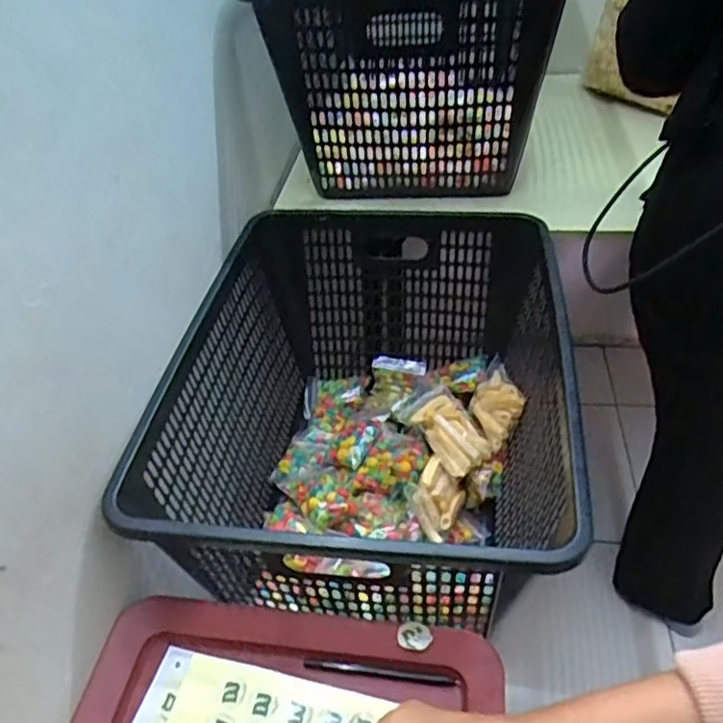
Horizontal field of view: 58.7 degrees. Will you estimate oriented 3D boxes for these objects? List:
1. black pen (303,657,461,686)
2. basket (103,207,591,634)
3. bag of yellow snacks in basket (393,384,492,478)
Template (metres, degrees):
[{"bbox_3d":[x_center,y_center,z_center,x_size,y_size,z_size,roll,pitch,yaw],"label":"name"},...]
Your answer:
[{"bbox_3d":[0.018,0.287,0.597,0.143,0.009,0.010,4,43,10],"label":"black pen"},{"bbox_3d":[0.016,0.074,0.839,0.437,0.309,0.568,2,43,7],"label":"basket"},{"bbox_3d":[0.122,0.089,0.932,0.090,0.042,0.149,-29,47,-24],"label":"bag of yellow snacks in basket"}]

